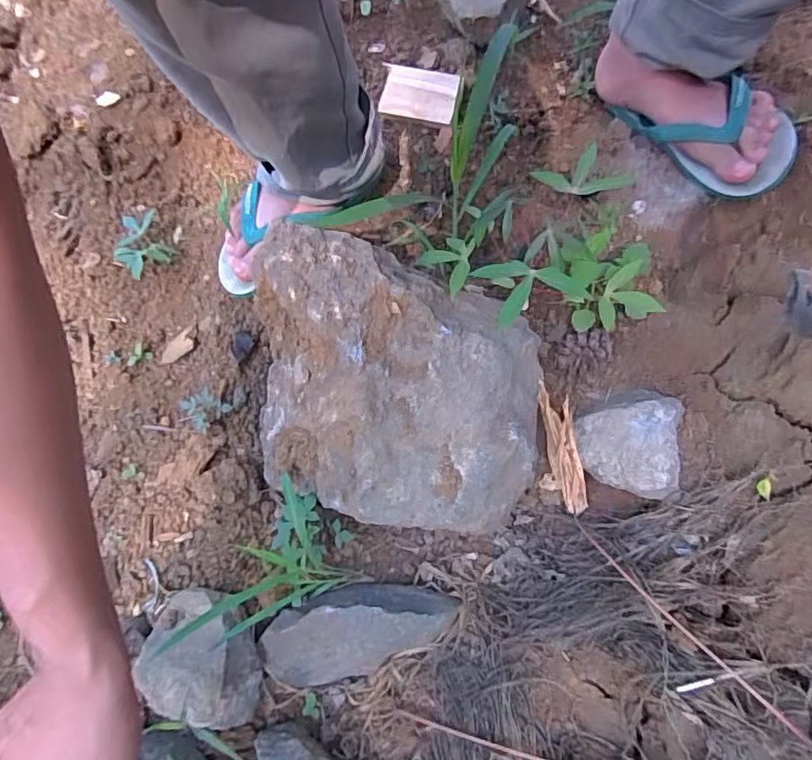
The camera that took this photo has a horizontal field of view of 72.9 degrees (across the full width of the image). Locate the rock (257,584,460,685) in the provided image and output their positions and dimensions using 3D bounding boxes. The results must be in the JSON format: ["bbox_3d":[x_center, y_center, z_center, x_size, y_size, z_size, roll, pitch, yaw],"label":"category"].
[{"bbox_3d":[-0.044,0.223,0.494,0.183,0.068,0.076,-11,65,-5],"label":"rock"}]

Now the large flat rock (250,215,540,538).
[{"bbox_3d":[-0.015,0.008,0.485,0.255,0.164,0.220,7,65,4],"label":"large flat rock"}]

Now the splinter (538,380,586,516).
[{"bbox_3d":[0.150,0.066,0.526,0.011,0.030,0.127,-26,105,-46],"label":"splinter"}]

